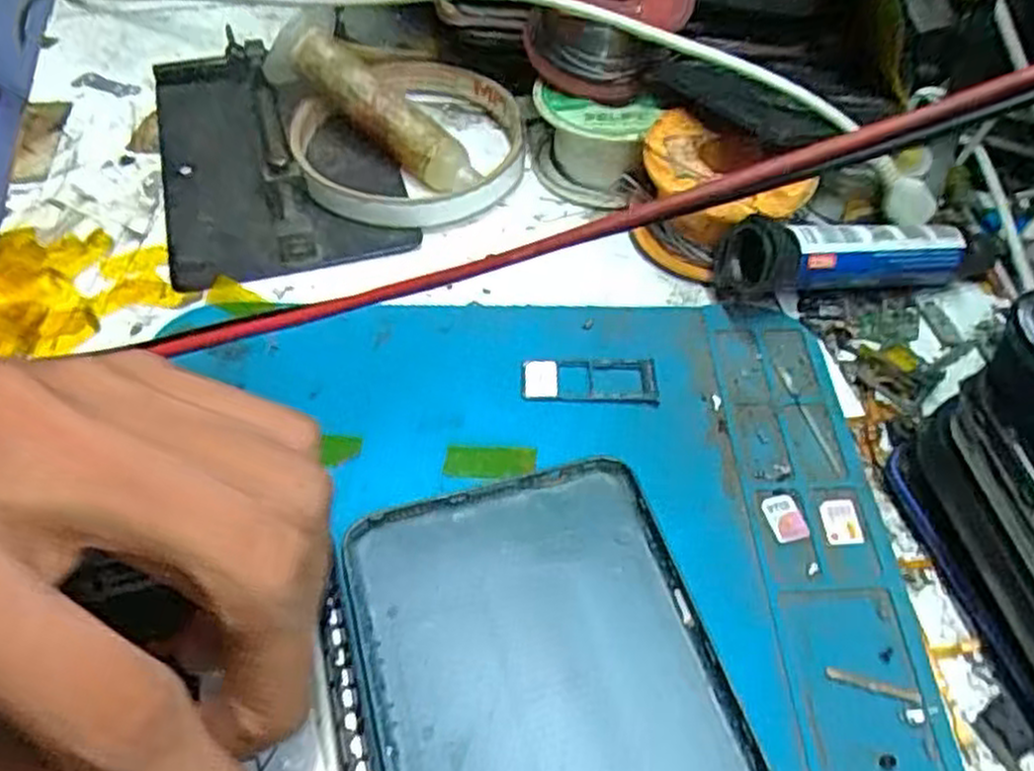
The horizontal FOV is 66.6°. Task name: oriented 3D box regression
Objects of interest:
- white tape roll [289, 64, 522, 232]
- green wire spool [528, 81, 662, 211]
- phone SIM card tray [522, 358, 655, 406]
[{"bbox_3d":[-0.040,-0.091,0.283,0.085,0.017,0.085,1,53,-1],"label":"white tape roll"},{"bbox_3d":[0.025,-0.086,0.273,0.039,0.032,0.038,1,53,-1],"label":"green wire spool"},{"bbox_3d":[0.021,-0.002,0.226,0.038,0.004,0.015,2,53,0],"label":"phone SIM card tray"}]

